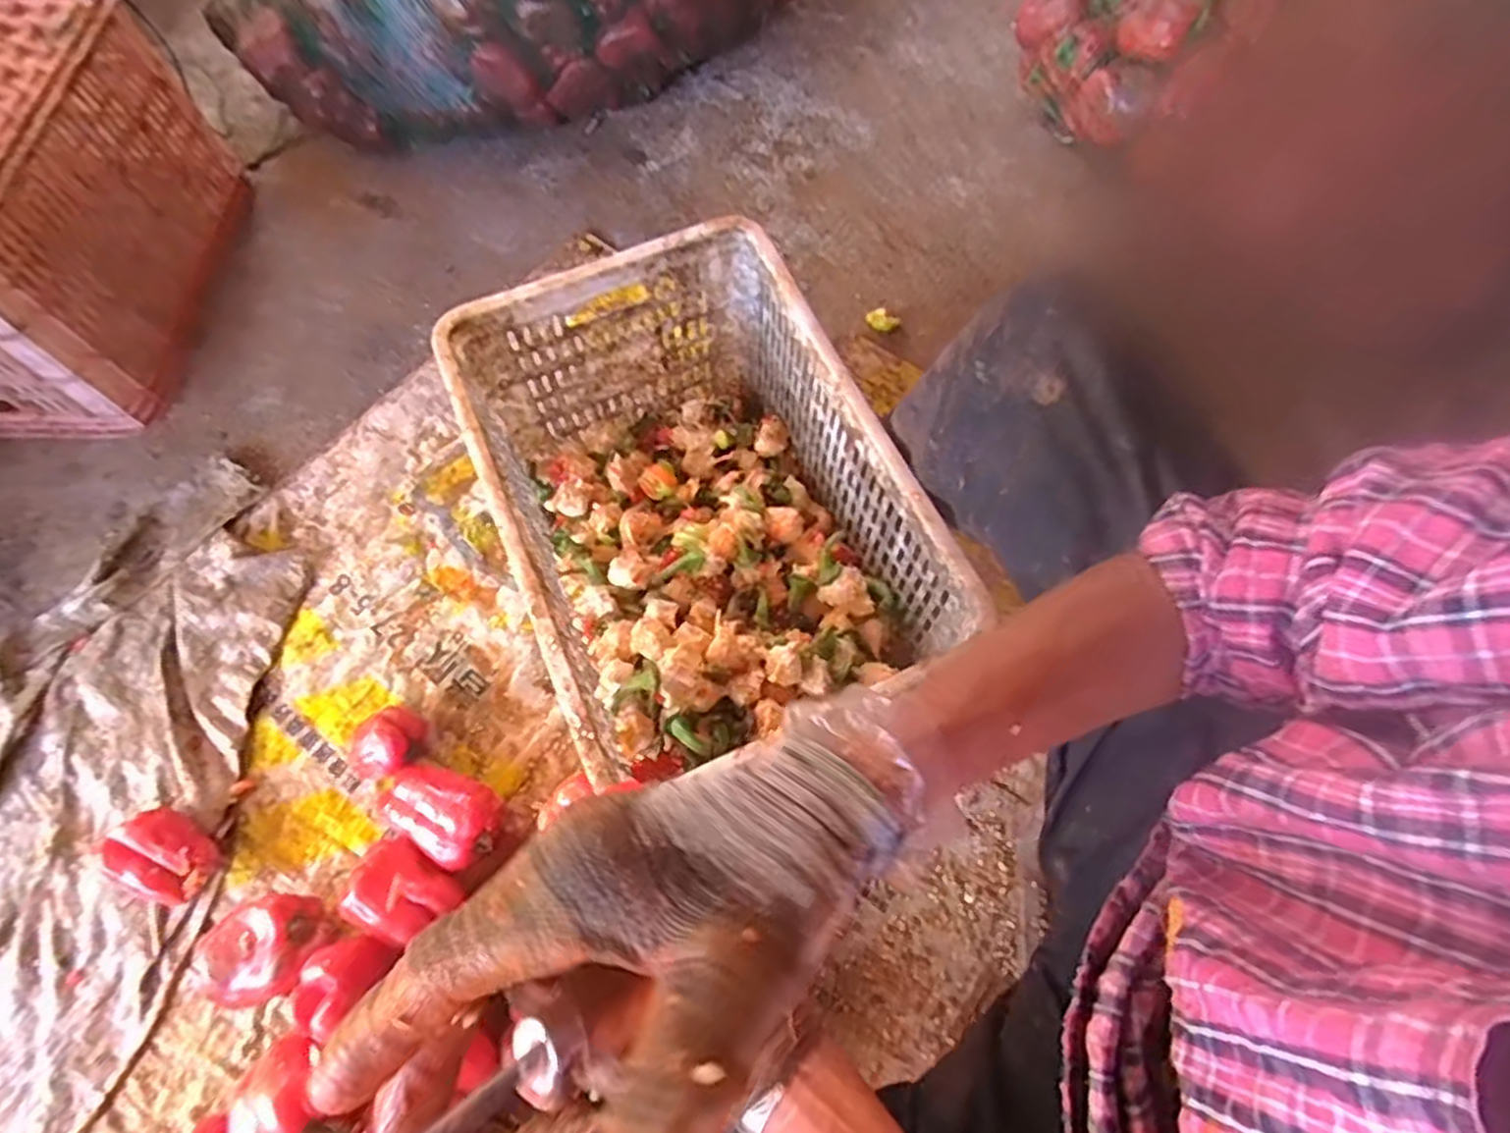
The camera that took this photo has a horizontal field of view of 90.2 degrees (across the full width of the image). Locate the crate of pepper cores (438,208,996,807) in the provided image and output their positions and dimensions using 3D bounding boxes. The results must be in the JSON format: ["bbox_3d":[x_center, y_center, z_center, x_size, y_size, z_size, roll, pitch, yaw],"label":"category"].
[{"bbox_3d":[-0.061,-0.048,0.779,0.341,0.247,0.500,-22,69,-10],"label":"crate of pepper cores"}]

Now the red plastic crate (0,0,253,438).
[{"bbox_3d":[-0.972,-0.461,0.980,0.356,0.266,0.494,0,67,-1],"label":"red plastic crate"}]

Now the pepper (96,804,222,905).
[{"bbox_3d":[-0.604,0.301,0.775,0.097,0.066,0.082,31,70,12],"label":"pepper"}]

